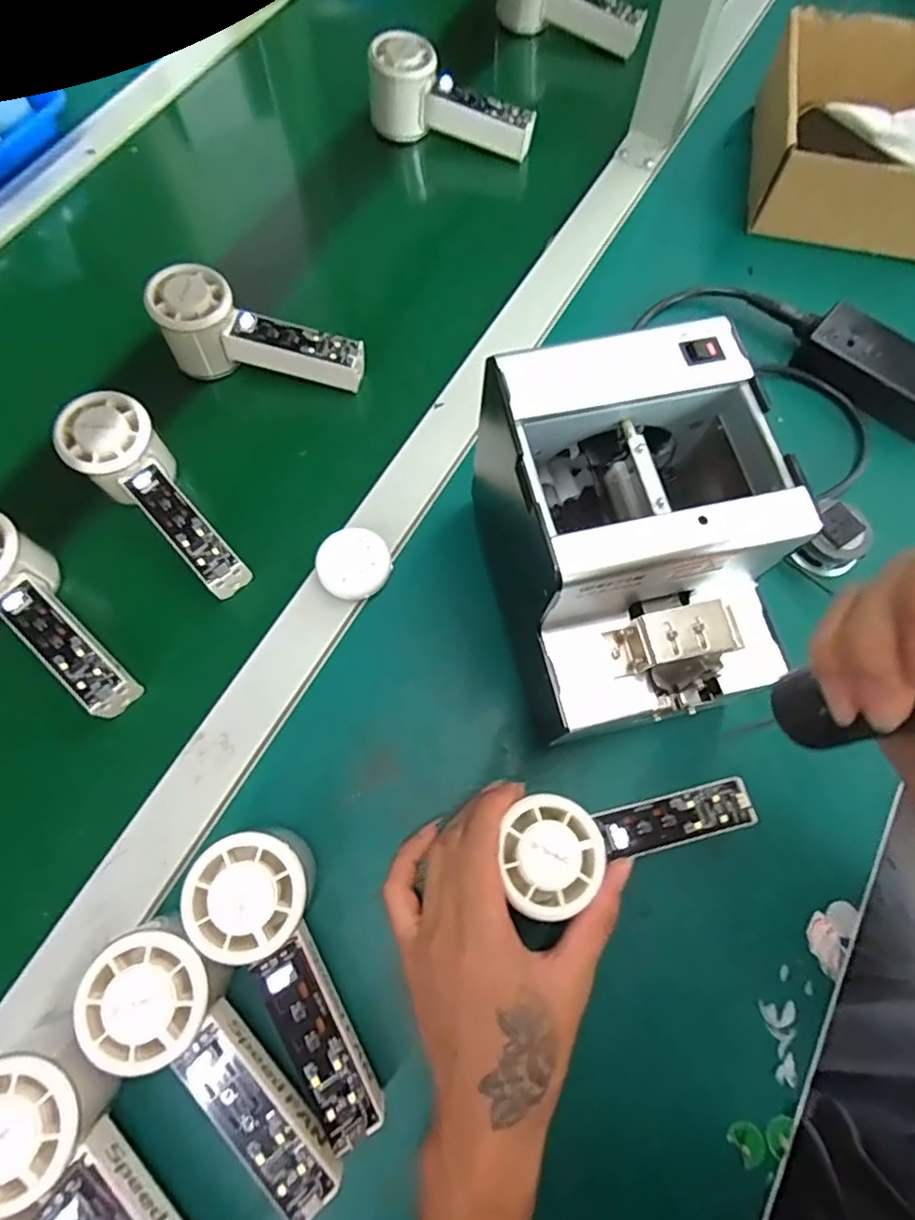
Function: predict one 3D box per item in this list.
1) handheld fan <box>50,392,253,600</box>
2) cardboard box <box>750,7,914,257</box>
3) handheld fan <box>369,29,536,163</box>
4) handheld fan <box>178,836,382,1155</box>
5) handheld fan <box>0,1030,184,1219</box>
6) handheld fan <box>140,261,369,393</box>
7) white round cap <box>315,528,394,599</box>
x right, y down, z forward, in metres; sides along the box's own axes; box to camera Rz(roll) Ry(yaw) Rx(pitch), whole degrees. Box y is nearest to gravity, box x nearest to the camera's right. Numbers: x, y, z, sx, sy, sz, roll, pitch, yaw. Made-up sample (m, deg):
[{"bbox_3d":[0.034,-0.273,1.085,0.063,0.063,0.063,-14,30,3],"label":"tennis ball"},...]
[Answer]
[{"bbox_3d":[-0.198,-0.074,0.397,0.057,0.054,0.150,-40,75,-8],"label":"handheld fan"},{"bbox_3d":[0.372,-0.427,0.531,0.197,0.072,0.213,8,74,6],"label":"cardboard box"},{"bbox_3d":[-0.003,-0.466,0.548,0.155,0.062,0.055,15,74,8],"label":"handheld fan"},{"bbox_3d":[-0.085,0.186,0.302,0.053,0.059,0.145,-23,73,-3],"label":"handheld fan"},{"bbox_3d":[-0.161,0.257,0.270,0.056,0.046,0.147,-40,90,-14],"label":"handheld fan"},{"bbox_3d":[-0.144,-0.207,0.454,0.150,0.060,0.052,8,74,6],"label":"handheld fan"},{"bbox_3d":[-0.069,-0.029,0.401,0.046,0.023,0.045,-1,73,3],"label":"white round cap"}]

